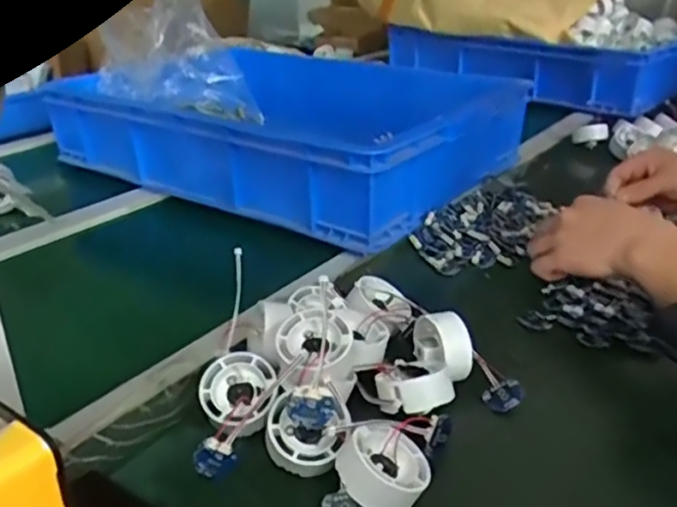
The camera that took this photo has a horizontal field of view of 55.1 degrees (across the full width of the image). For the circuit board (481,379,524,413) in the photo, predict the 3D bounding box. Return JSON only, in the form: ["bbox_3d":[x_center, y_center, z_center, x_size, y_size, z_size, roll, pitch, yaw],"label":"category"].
[{"bbox_3d":[0.125,0.108,0.490,0.029,0.006,0.021,-35,50,7],"label":"circuit board"}]

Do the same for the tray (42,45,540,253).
[{"bbox_3d":[-0.079,-0.183,0.926,0.564,0.124,0.377,20,33,33],"label":"tray"}]

